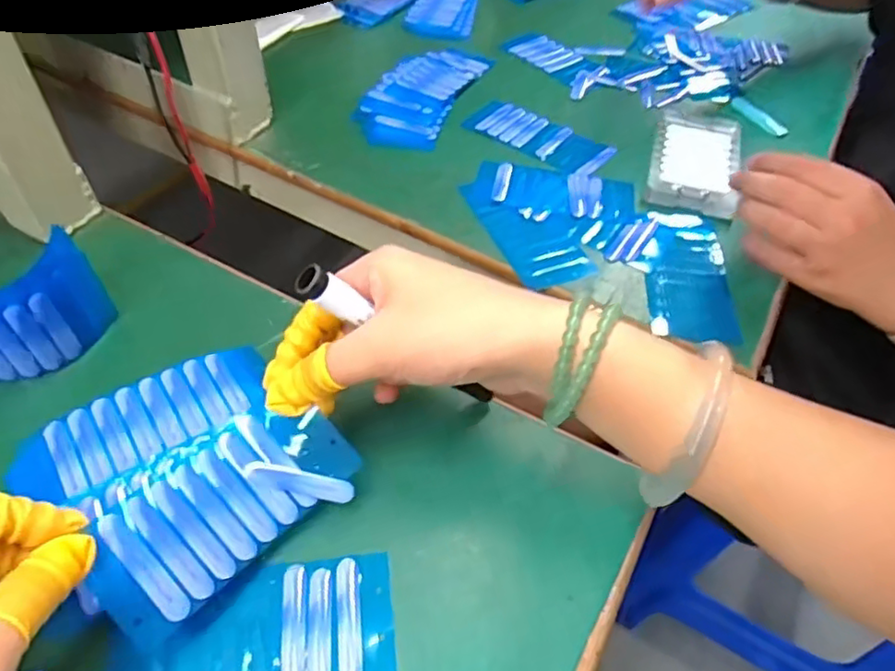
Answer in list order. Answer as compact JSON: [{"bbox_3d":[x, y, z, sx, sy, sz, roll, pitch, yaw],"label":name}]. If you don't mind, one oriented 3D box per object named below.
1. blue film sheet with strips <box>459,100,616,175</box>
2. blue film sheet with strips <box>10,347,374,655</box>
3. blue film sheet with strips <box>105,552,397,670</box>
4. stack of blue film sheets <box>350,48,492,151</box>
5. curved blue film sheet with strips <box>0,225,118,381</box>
[{"bbox_3d":[0.076,-0.166,0.520,0.122,0.004,0.052,33,56,22],"label":"blue film sheet with strips"},{"bbox_3d":[-0.125,0.056,0.295,0.118,0.031,0.130,-33,59,-27],"label":"blue film sheet with strips"},{"bbox_3d":[-0.083,0.129,0.272,0.117,0.006,0.054,-4,51,-7],"label":"blue film sheet with strips"},{"bbox_3d":[-0.024,-0.217,0.555,0.080,0.007,0.173,17,51,11],"label":"stack of blue film sheets"},{"bbox_3d":[-0.239,-0.013,0.341,0.095,0.059,0.056,-18,53,-17],"label":"curved blue film sheet with strips"}]

